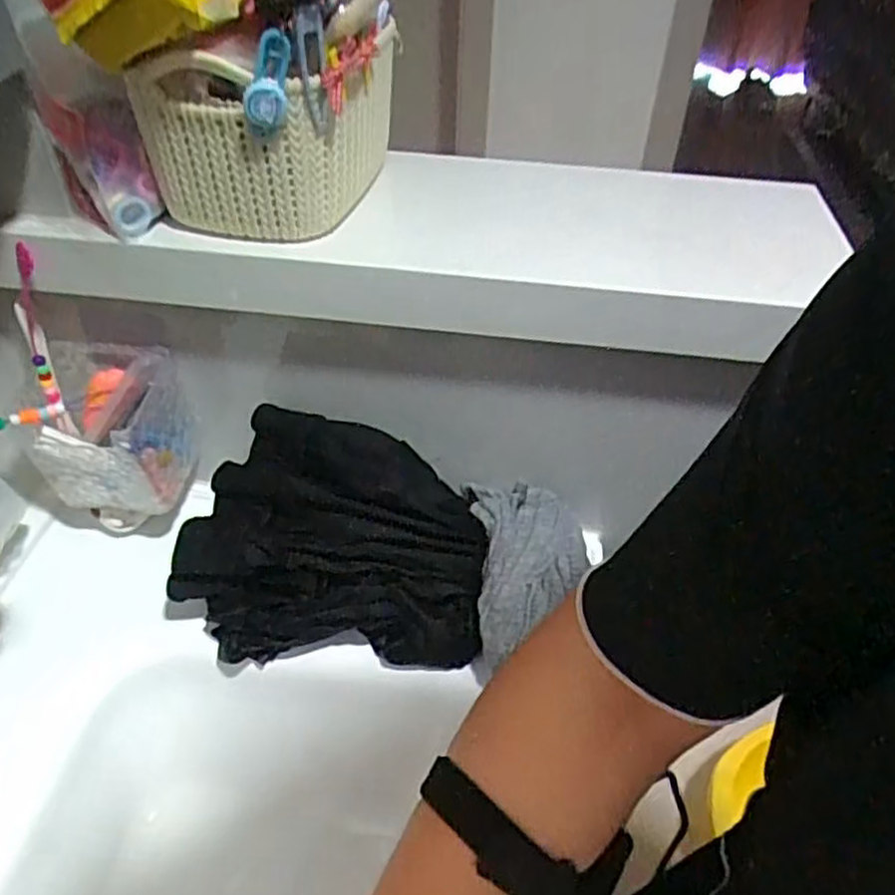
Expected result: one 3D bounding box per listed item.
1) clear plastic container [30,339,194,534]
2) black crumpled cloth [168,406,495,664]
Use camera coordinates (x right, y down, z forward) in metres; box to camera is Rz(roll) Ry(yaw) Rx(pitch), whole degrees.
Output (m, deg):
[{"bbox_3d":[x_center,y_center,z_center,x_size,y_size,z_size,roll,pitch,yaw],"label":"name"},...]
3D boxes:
[{"bbox_3d":[-0.258,-0.007,0.556,0.100,0.124,0.083,4,43,2],"label":"clear plastic container"},{"bbox_3d":[-0.081,0.065,0.516,0.210,0.034,0.175,4,84,-6],"label":"black crumpled cloth"}]

